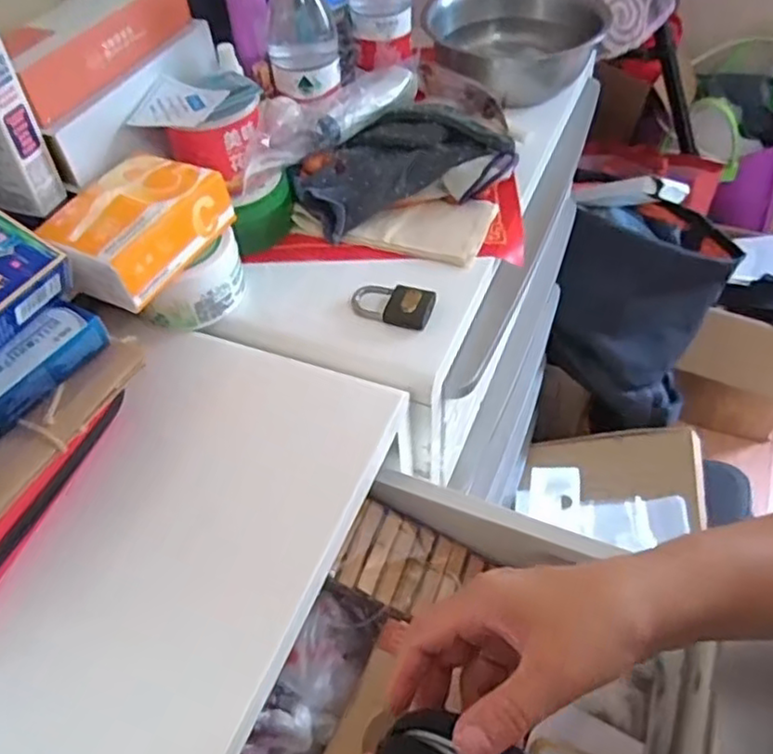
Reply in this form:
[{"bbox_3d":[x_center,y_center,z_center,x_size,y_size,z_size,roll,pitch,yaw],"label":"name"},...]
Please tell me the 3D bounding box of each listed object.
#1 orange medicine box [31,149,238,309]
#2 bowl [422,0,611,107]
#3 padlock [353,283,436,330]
[{"bbox_3d":[-0.185,-0.113,0.497,0.081,0.052,0.121,20,55,20],"label":"orange medicine box"},{"bbox_3d":[0.148,-0.385,0.762,0.200,0.062,0.193,-4,50,2],"label":"bowl"},{"bbox_3d":[0.005,-0.063,0.549,0.069,0.015,0.038,14,53,15],"label":"padlock"}]

